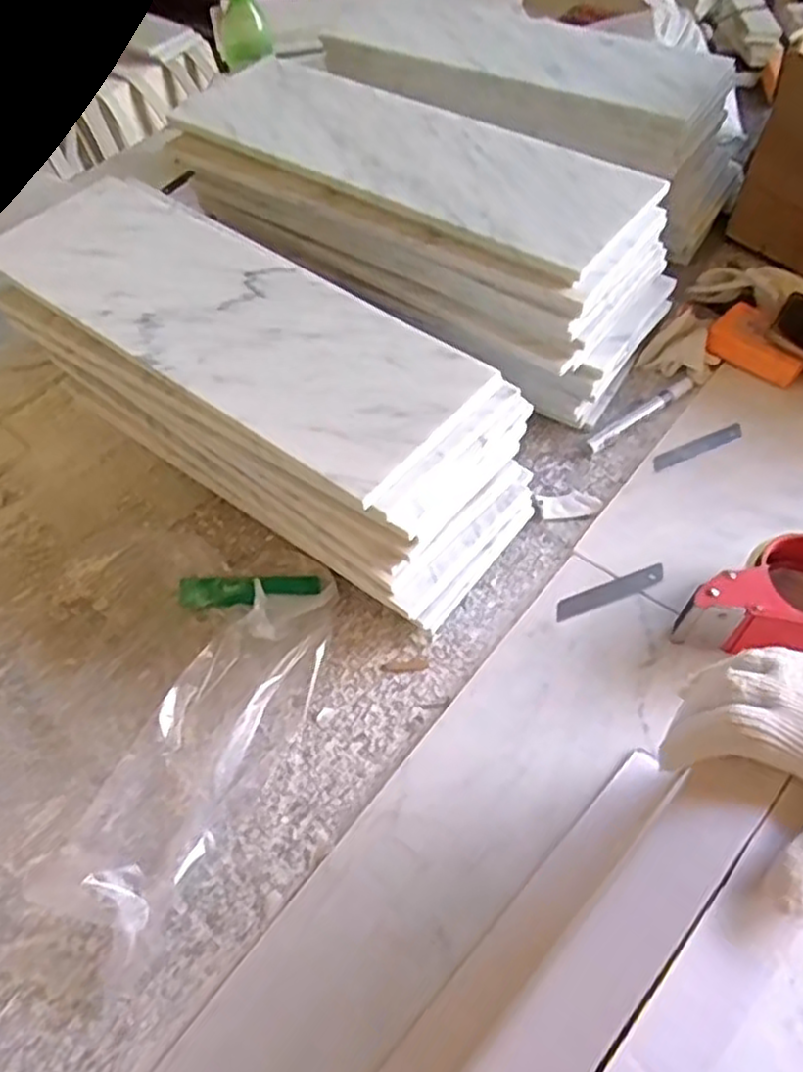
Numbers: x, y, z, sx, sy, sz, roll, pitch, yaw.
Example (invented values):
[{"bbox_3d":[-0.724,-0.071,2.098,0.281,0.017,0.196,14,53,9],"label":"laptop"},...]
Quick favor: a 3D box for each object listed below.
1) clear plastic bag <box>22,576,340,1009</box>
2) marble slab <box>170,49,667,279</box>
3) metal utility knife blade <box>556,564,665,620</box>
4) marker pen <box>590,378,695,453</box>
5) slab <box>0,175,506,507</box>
[{"bbox_3d":[-0.142,0.143,0.536,0.100,0.040,0.291,24,61,19],"label":"clear plastic bag"},{"bbox_3d":[0.004,-0.353,0.667,0.442,0.018,0.156,30,63,21],"label":"marble slab"},{"bbox_3d":[0.170,0.045,0.602,0.098,0.004,0.018,-19,50,-13],"label":"metal utility knife blade"},{"bbox_3d":[0.232,-0.120,0.718,0.134,0.012,0.016,-34,60,-17],"label":"marker pen"},{"bbox_3d":[-0.141,-0.178,0.578,0.421,0.016,0.150,32,64,23],"label":"slab"}]

